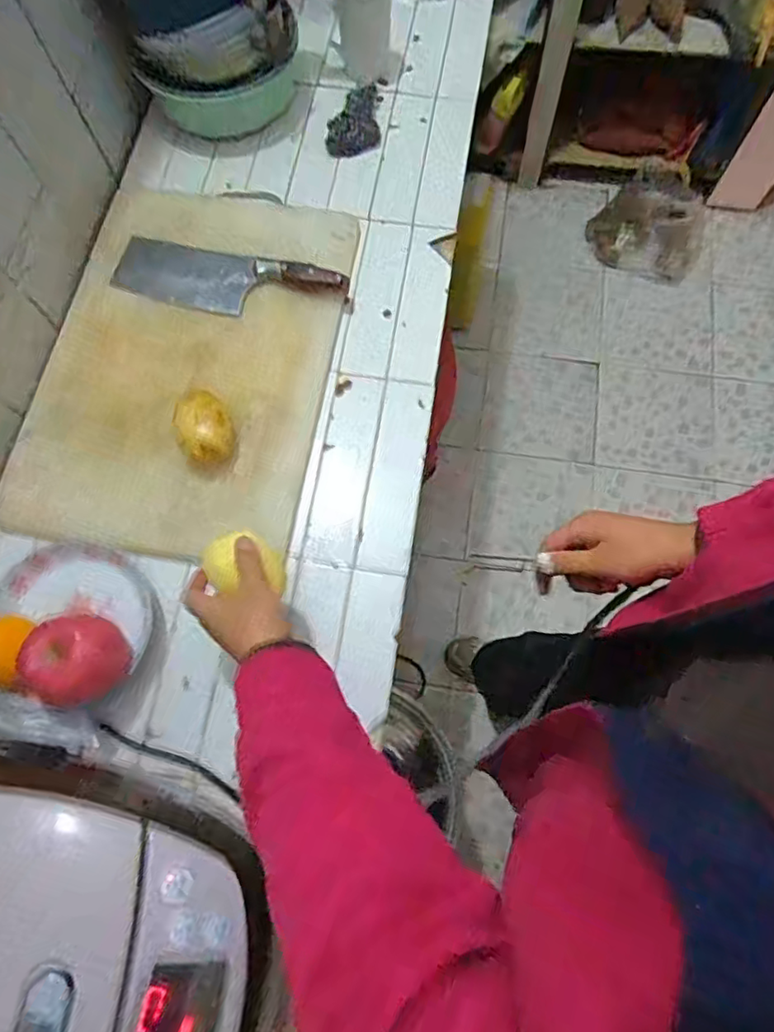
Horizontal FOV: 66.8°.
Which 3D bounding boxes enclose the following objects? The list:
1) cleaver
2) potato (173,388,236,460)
[{"bbox_3d":[-0.197,-0.295,0.736,0.287,0.028,0.087,15,73,7],"label":"cleaver"},{"bbox_3d":[-0.203,-0.096,0.657,0.062,0.057,0.078,-33,74,-8],"label":"potato"}]

